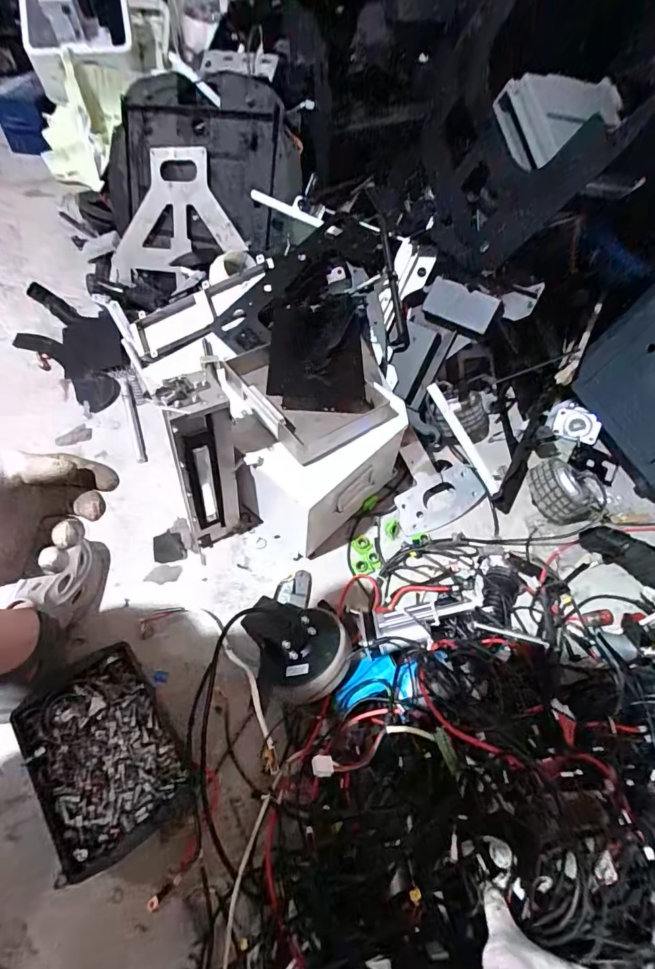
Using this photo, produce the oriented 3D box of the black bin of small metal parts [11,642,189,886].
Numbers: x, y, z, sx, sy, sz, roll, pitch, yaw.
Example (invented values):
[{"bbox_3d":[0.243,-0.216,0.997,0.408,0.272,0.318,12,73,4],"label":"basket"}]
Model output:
[{"bbox_3d":[-0.313,0.382,0.647,0.173,0.074,0.242,-31,63,-22],"label":"black bin of small metal parts"}]

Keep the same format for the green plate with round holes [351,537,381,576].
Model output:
[{"bbox_3d":[0.069,0.133,0.861,0.053,0.006,0.073,-8,57,-9],"label":"green plate with round holes"}]

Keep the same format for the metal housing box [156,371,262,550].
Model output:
[{"bbox_3d":[-0.195,-0.027,0.760,0.130,0.347,0.100,-14,56,-10],"label":"metal housing box"}]

